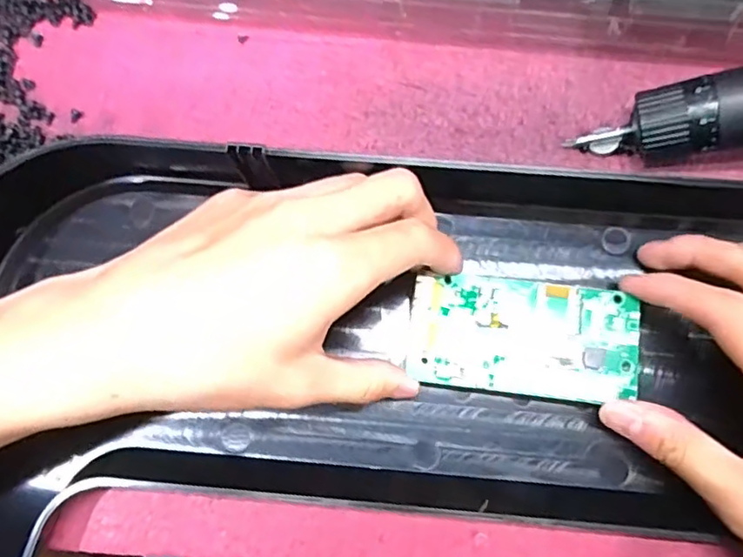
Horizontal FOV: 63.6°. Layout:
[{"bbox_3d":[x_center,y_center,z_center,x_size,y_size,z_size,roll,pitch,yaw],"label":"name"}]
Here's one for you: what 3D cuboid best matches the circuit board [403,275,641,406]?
[{"bbox_3d":[0.064,0.024,0.253,0.093,0.007,0.048,7,80,2],"label":"circuit board"}]

